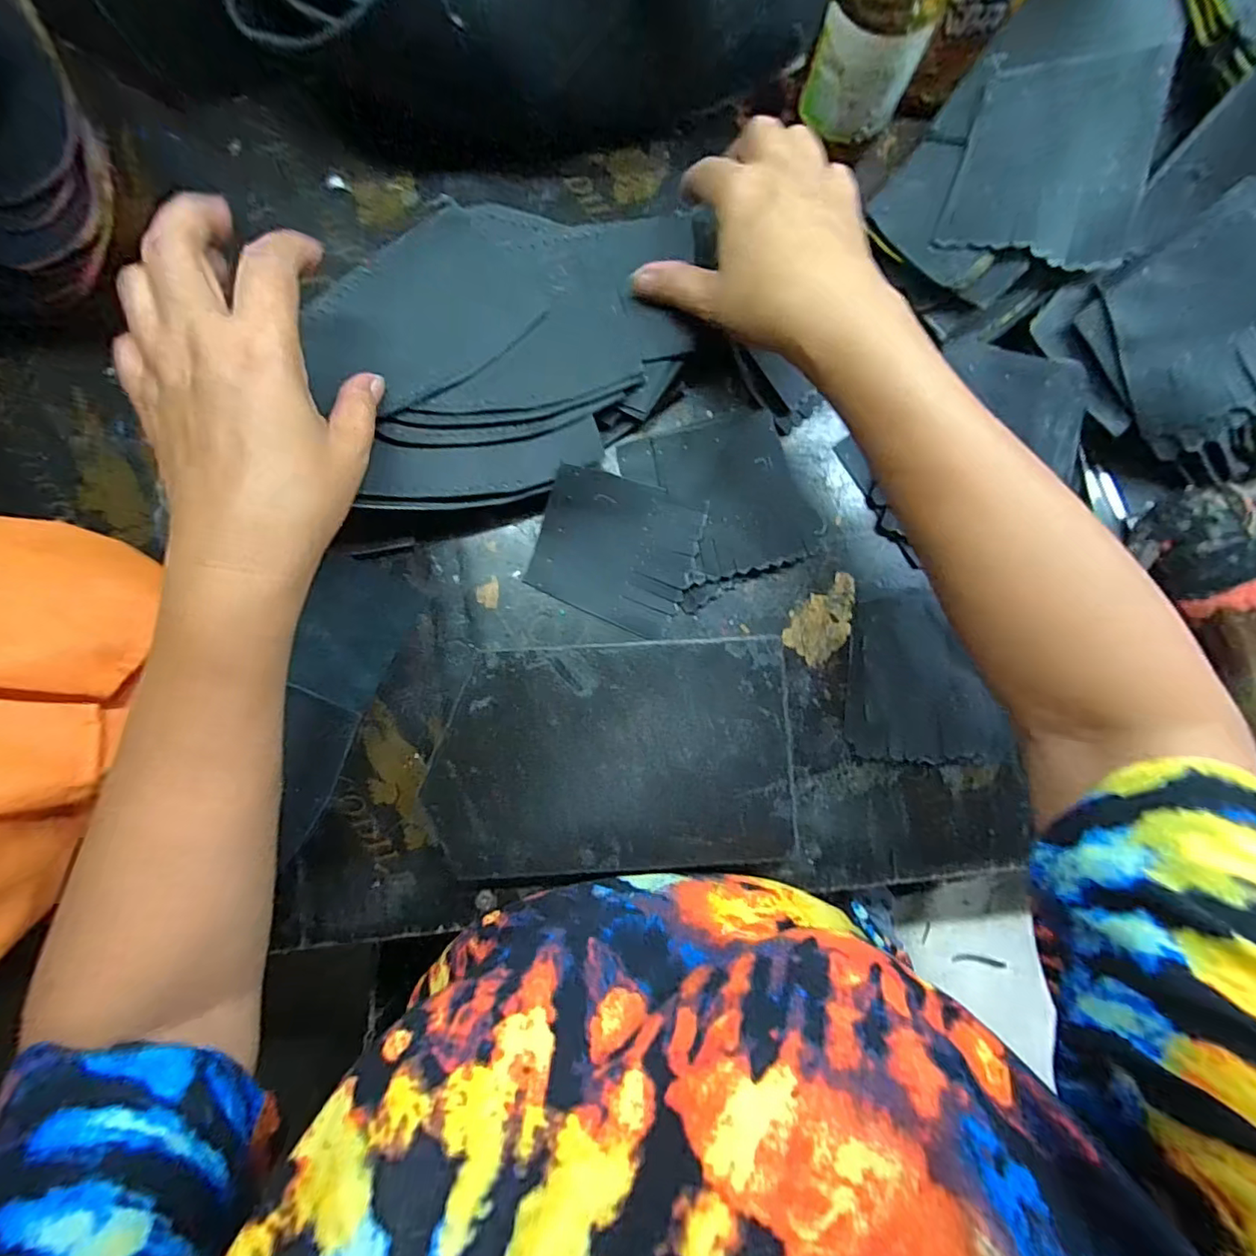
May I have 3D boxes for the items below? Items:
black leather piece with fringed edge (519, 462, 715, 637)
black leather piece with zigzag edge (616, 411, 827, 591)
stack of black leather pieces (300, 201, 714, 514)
[{"bbox_3d":[-0.008,-0.049,0.339,0.094,0.025,0.084,19,86,1],"label":"black leather piece with fringed edge"},{"bbox_3d":[0.060,-0.080,0.346,0.108,0.007,0.096,-15,87,-5],"label":"black leather piece with zigzag edge"},{"bbox_3d":[-0.069,-0.167,0.316,0.225,0.047,0.168,-12,86,-1],"label":"stack of black leather pieces"}]

